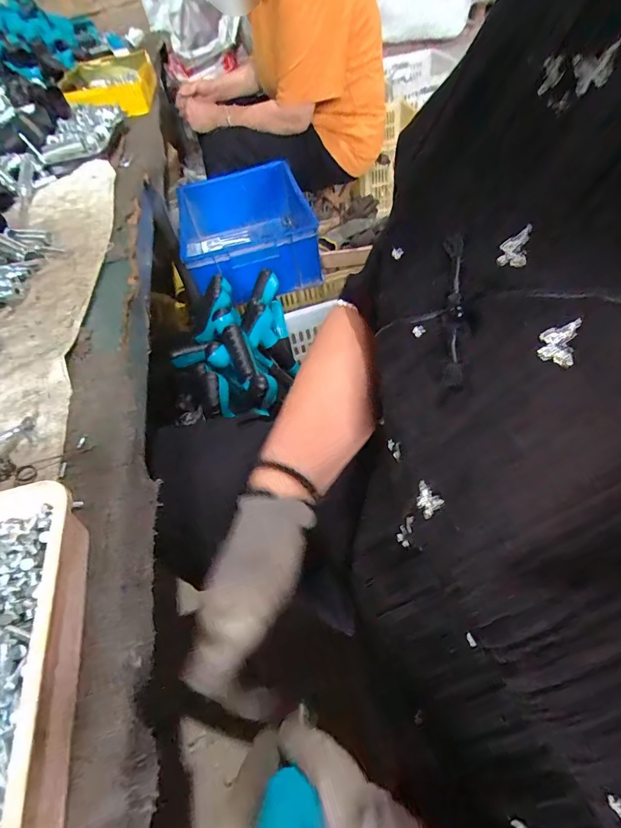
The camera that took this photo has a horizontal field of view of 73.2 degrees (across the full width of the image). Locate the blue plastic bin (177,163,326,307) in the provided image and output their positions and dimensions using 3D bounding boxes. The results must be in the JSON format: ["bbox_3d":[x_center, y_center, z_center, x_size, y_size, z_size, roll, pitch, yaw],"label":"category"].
[{"bbox_3d":[-0.155,-0.459,1.059,0.333,0.157,0.438,-18,50,-5],"label":"blue plastic bin"}]

